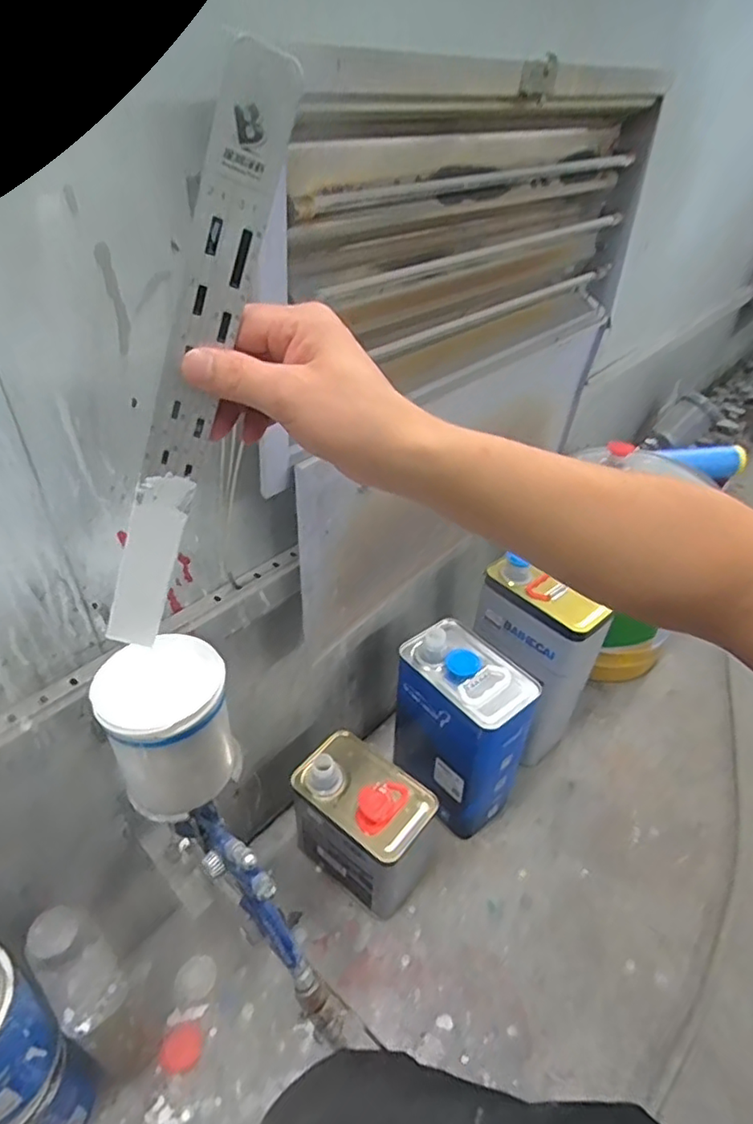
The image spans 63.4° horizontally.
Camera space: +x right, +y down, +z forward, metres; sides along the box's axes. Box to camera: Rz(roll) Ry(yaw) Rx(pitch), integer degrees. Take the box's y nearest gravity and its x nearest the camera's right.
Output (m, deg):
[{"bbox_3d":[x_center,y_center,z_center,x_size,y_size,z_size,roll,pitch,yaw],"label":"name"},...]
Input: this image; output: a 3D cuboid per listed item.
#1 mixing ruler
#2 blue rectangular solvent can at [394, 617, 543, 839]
[{"bbox_3d":[-0.108,-0.079,0.341,0.033,0.339,0.005,14,34,-19],"label":"mixing ruler"},{"bbox_3d":[0.110,0.238,0.845,0.097,0.282,0.168,-26,45,-30],"label":"blue rectangular solvent can"}]

